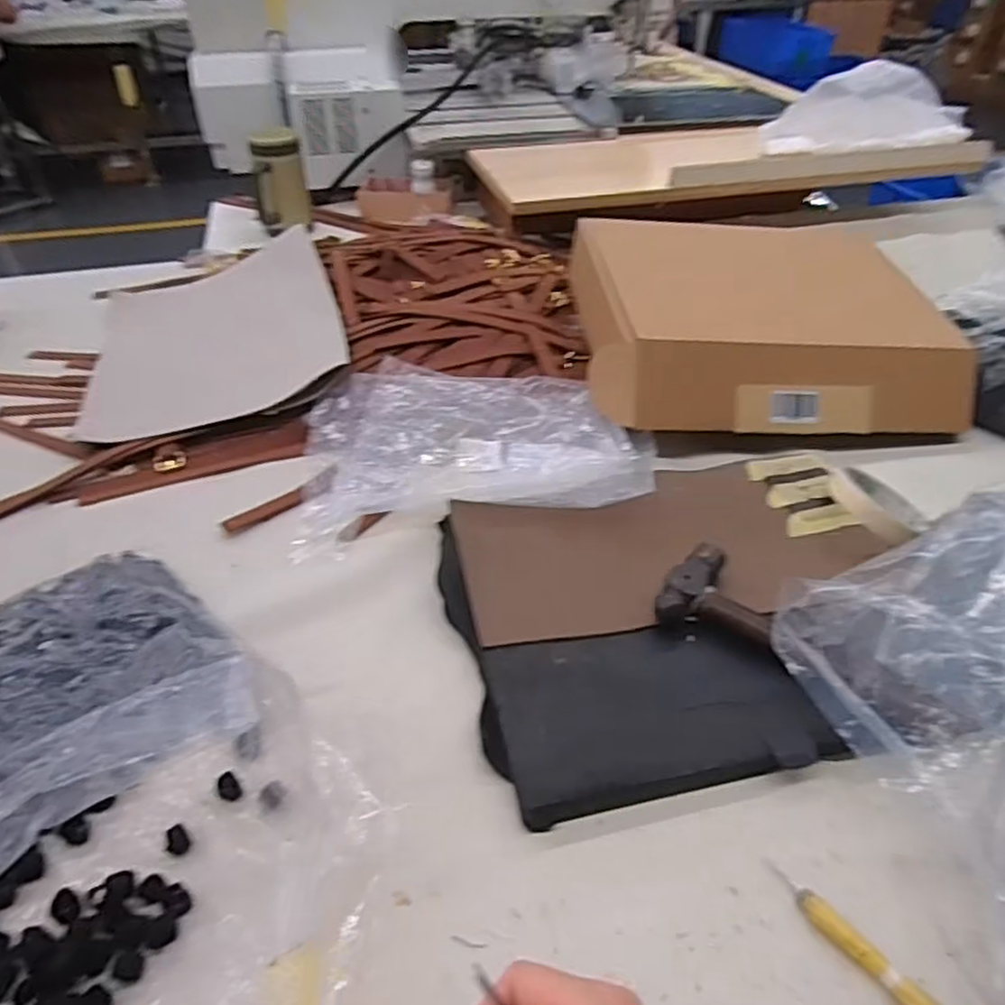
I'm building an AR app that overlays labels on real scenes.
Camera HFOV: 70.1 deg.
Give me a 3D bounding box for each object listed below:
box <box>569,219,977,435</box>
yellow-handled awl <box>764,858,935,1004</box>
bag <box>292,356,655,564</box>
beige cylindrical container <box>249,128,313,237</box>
[{"bbox_3d":[0.273,-0.196,0.771,0.390,0.098,0.287,-4,40,-5],"label":"box"},{"bbox_3d":[0.186,0.229,0.354,0.012,0.016,0.122,-27,47,-29],"label":"yellow-handled awl"},{"bbox_3d":[-0.026,-0.053,0.658,0.304,0.048,0.214,-4,40,-5],"label":"bag"},{"bbox_3d":[-0.355,-0.506,1.149,0.082,0.142,0.062,-8,41,-9],"label":"beige cylindrical container"}]

